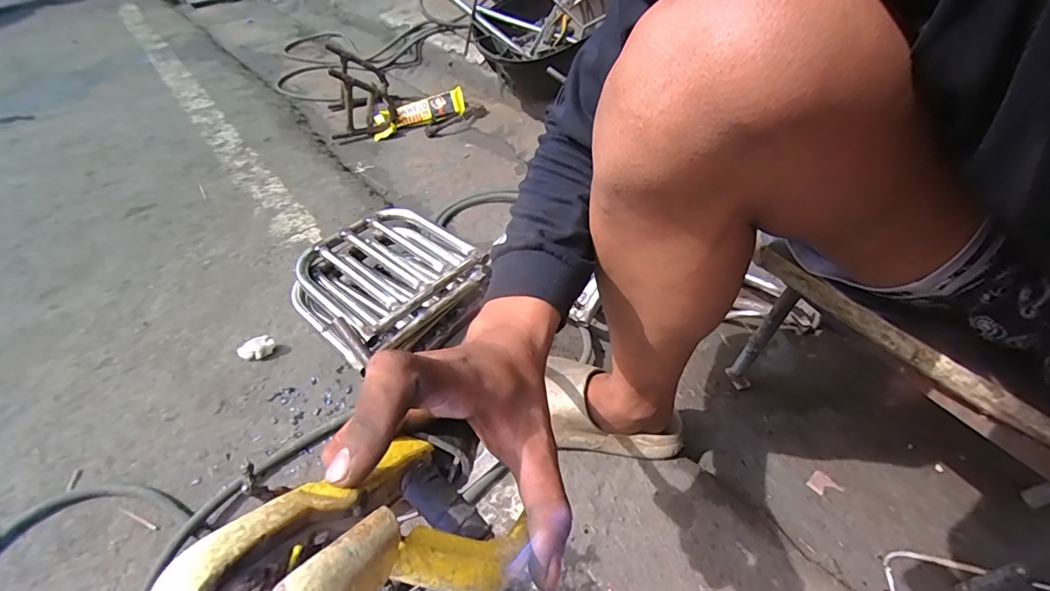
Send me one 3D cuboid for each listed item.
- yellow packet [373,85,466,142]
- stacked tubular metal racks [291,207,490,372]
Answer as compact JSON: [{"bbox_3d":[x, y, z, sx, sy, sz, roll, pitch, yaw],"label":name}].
[{"bbox_3d":[-0.333,-0.569,1.425,0.298,0.042,0.098,-20,88,-2],"label":"yellow packet"},{"bbox_3d":[-0.230,-0.012,0.773,0.245,0.115,0.265,30,56,29],"label":"stacked tubular metal racks"}]

